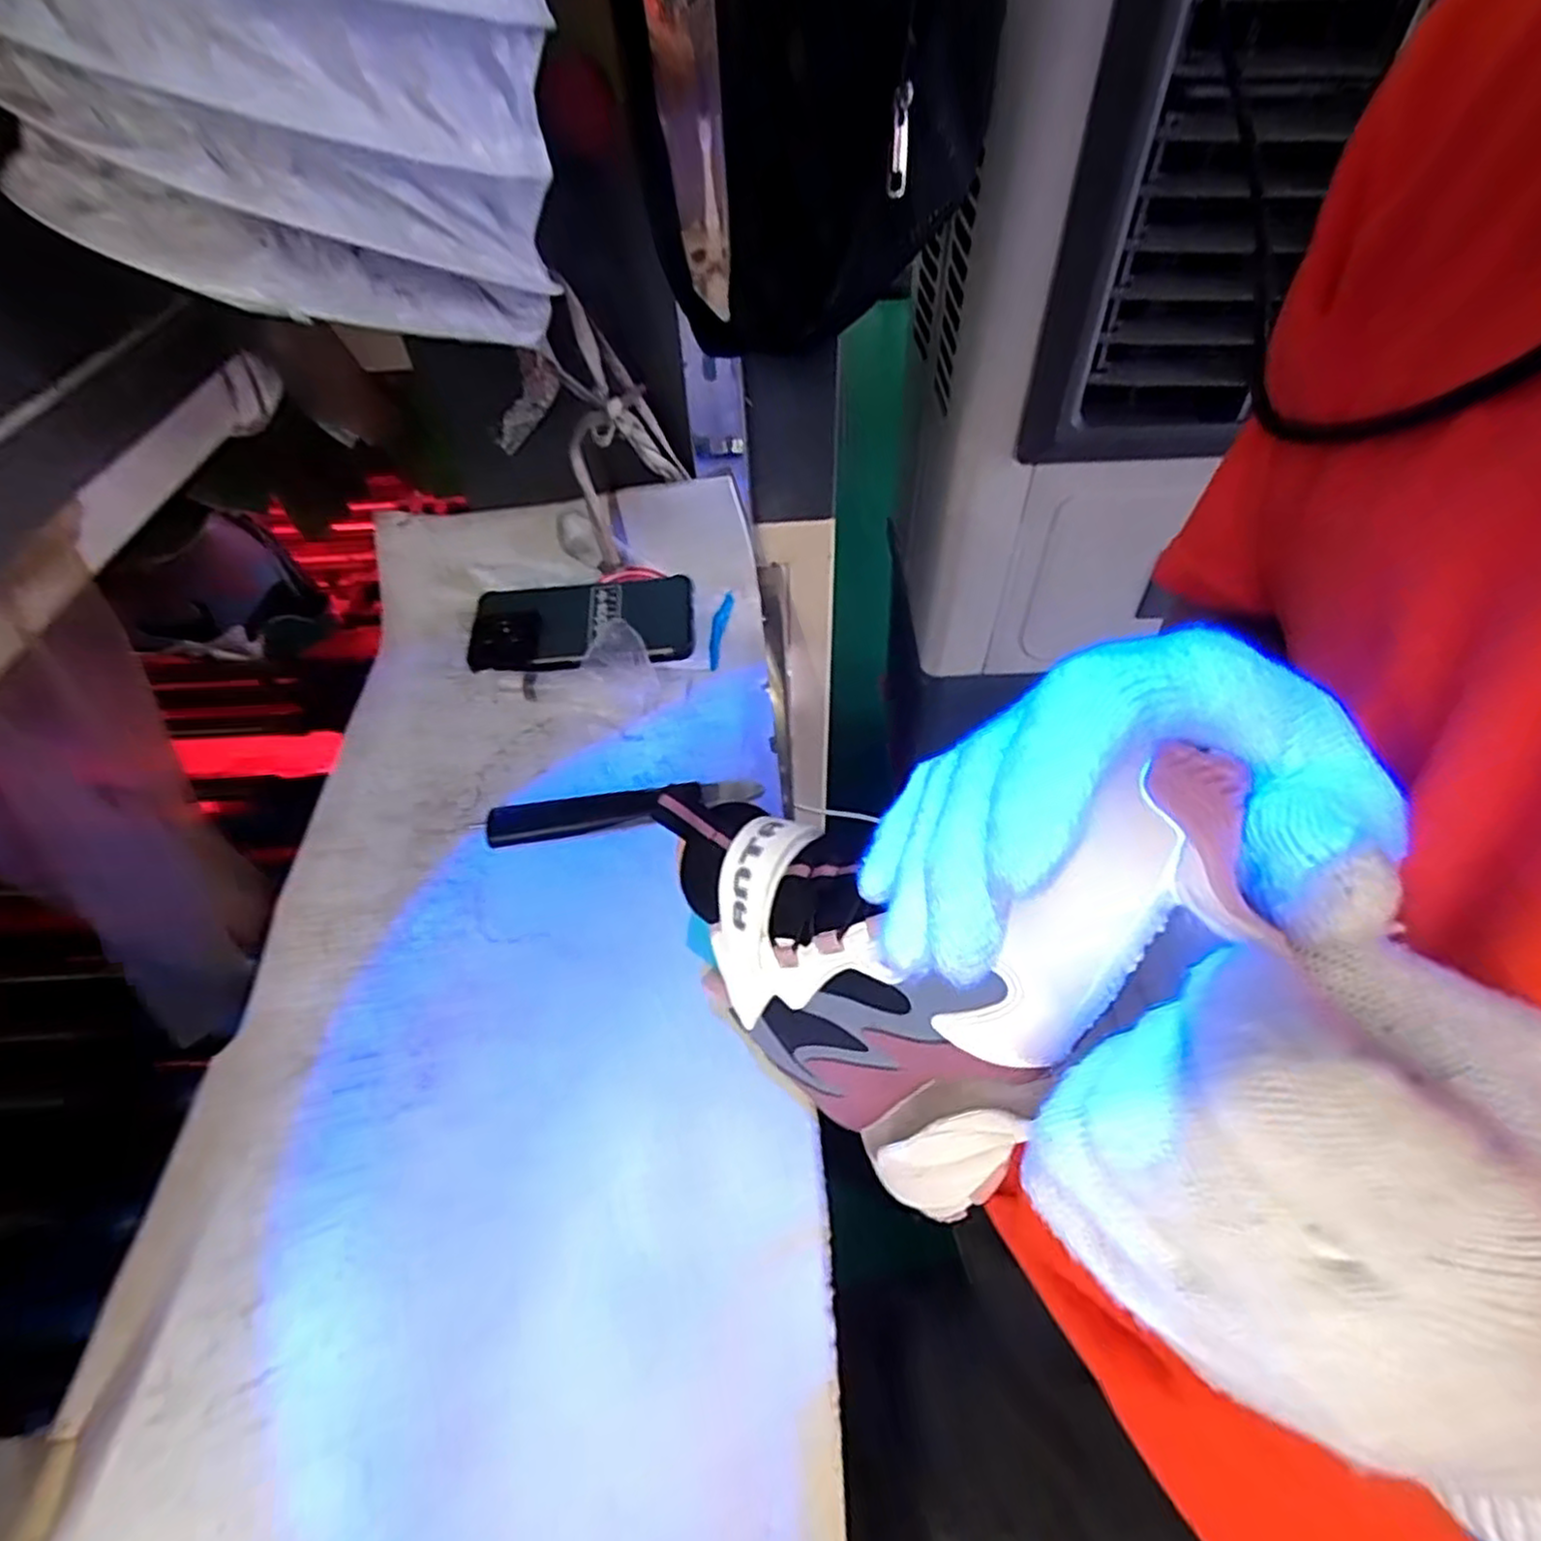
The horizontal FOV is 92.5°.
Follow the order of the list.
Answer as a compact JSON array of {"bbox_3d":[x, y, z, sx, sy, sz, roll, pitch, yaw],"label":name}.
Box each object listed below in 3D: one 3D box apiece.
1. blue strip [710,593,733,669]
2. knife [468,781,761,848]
[{"bbox_3d":[-0.040,-0.106,0.562,0.011,0.010,0.070,7,68,7],"label":"blue strip"},{"bbox_3d":[-0.092,0.023,0.461,0.169,0.015,0.026,-8,51,-6],"label":"knife"}]

